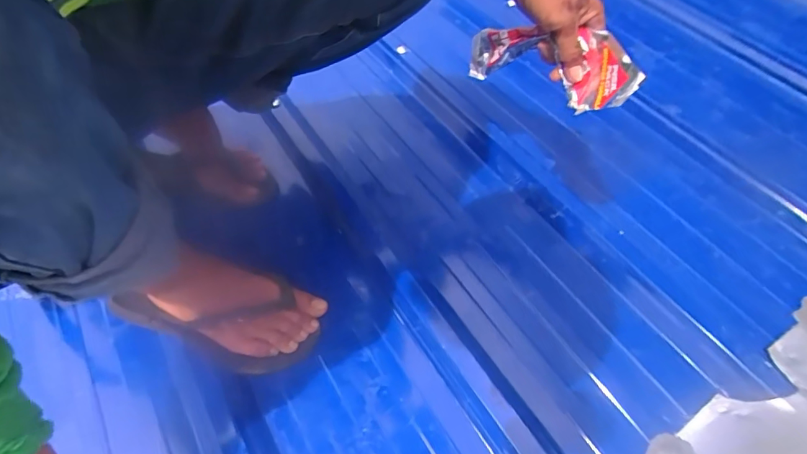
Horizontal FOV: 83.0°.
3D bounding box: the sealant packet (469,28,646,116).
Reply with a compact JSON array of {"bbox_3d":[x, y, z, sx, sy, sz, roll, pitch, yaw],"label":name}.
[{"bbox_3d":[0.154,-0.185,0.513,0.043,0.065,0.256,-27,37,-15],"label":"sealant packet"}]

